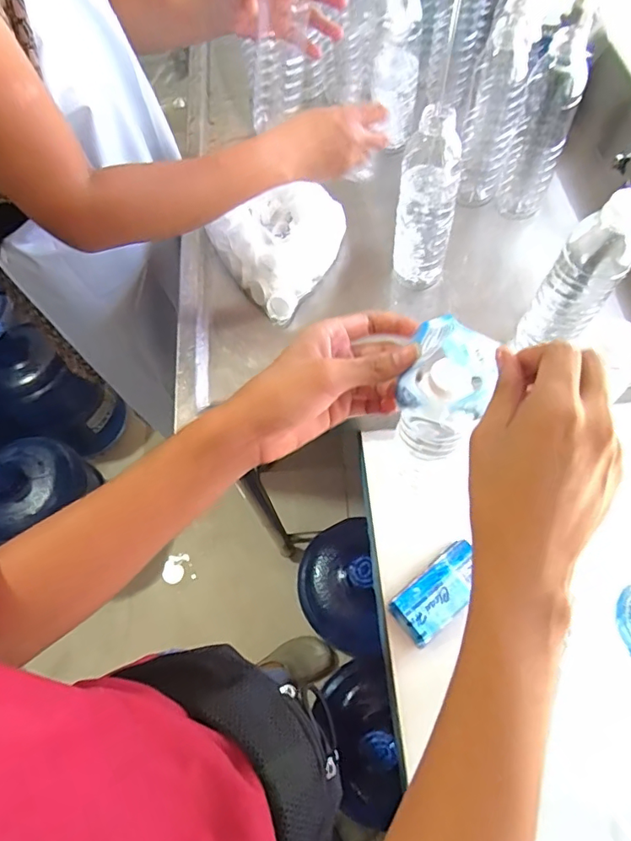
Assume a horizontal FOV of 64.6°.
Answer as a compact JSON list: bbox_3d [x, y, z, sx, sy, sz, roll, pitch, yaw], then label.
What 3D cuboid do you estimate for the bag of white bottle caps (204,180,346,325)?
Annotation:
[{"bbox_3d":[-0.040,-0.233,0.639,0.147,0.058,0.164,41,72,19],"label":"bag of white bottle caps"}]

